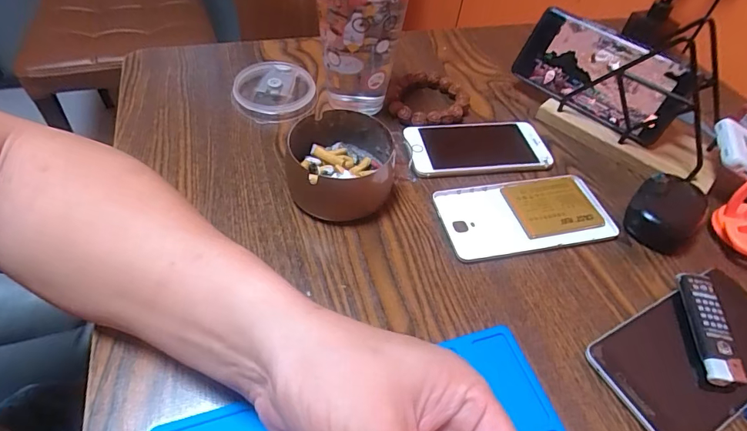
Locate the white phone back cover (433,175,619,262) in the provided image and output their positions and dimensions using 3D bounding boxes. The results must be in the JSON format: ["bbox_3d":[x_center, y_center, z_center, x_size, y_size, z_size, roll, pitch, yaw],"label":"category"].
[{"bbox_3d":[0.128,-0.001,0.375,0.145,0.006,0.073,-8,51,-12],"label":"white phone back cover"}]

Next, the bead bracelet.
[{"bbox_3d":[0.059,-0.121,0.463,0.074,0.018,0.077,3,50,-3],"label":"bead bracelet"}]

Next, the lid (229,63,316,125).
[{"bbox_3d":[-0.101,-0.126,0.451,0.081,0.017,0.079,-2,50,-7],"label":"lid"}]

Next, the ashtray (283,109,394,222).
[{"bbox_3d":[-0.024,-0.045,0.369,0.086,0.044,0.077,-4,51,-9],"label":"ashtray"}]

